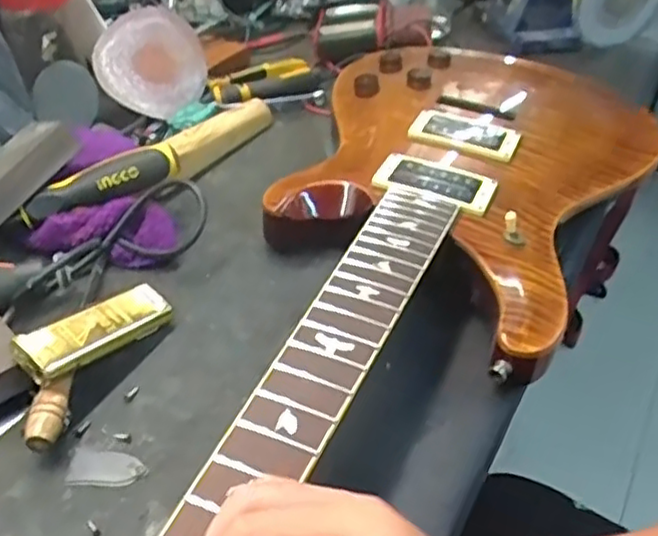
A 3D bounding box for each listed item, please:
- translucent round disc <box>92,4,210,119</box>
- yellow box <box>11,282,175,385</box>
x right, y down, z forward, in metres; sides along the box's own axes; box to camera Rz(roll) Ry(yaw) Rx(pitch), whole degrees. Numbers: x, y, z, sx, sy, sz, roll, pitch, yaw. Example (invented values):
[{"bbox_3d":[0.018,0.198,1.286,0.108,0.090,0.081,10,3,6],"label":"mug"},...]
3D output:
[{"bbox_3d":[-0.178,-0.208,0.697,0.107,0.026,0.117,11,66,-27],"label":"translucent round disc"},{"bbox_3d":[-0.154,0.041,0.463,0.108,0.016,0.035,-27,78,-48],"label":"yellow box"}]

